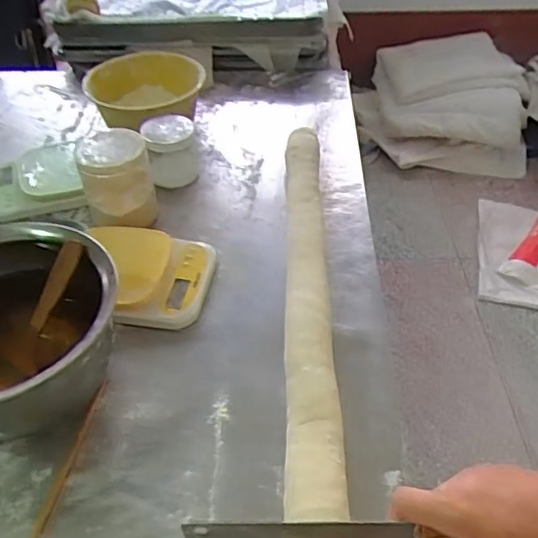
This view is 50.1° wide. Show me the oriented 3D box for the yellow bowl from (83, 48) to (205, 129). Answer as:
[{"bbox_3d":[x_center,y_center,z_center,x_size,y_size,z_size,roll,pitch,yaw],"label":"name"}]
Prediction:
[{"bbox_3d":[-0.217,-0.300,1.018,0.199,0.089,0.196,-5,44,-3],"label":"yellow bowl"}]

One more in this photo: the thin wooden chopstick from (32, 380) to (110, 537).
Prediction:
[{"bbox_3d":[-0.207,0.211,0.577,0.010,0.007,0.228,7,45,9],"label":"thin wooden chopstick"}]

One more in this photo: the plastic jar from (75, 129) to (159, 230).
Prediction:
[{"bbox_3d":[-0.219,-0.129,0.844,0.100,0.130,0.101,-12,45,-10],"label":"plastic jar"}]

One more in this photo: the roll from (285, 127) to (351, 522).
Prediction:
[{"bbox_3d":[0.050,0.046,0.711,0.059,0.050,0.745,0,44,2],"label":"roll"}]

